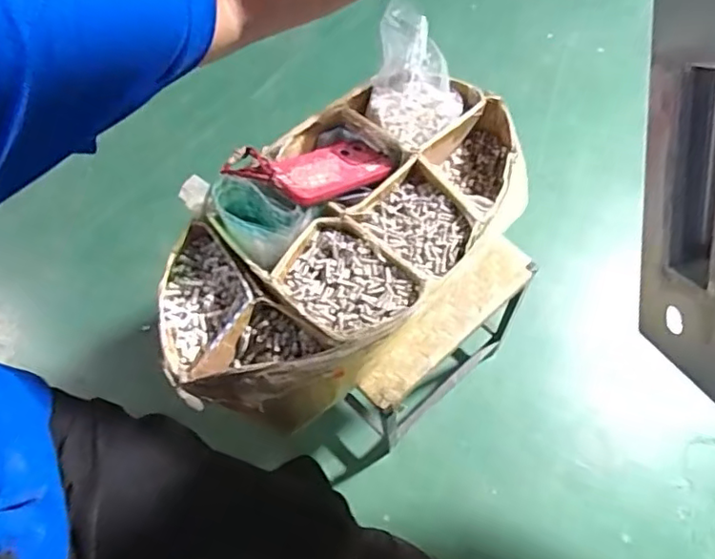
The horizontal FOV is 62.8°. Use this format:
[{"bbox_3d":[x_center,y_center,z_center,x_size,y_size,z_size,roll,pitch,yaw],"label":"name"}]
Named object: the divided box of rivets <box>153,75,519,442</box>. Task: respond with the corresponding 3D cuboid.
[{"bbox_3d":[-0.021,-0.071,0.753,0.305,0.128,0.546,41,72,19],"label":"divided box of rivets"}]

